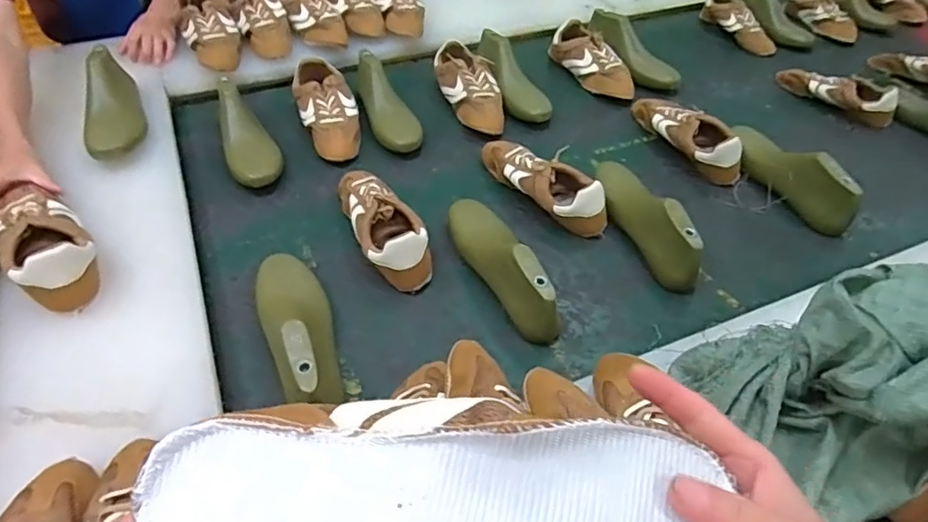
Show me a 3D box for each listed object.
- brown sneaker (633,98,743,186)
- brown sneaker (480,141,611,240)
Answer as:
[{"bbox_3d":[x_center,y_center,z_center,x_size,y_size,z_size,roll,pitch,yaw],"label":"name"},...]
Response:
[{"bbox_3d":[0.402,-0.238,1.017,0.097,0.085,0.255,-19,52,-17],"label":"brown sneaker"},{"bbox_3d":[0.122,-0.139,0.903,0.084,0.072,0.260,-26,54,-22],"label":"brown sneaker"}]

